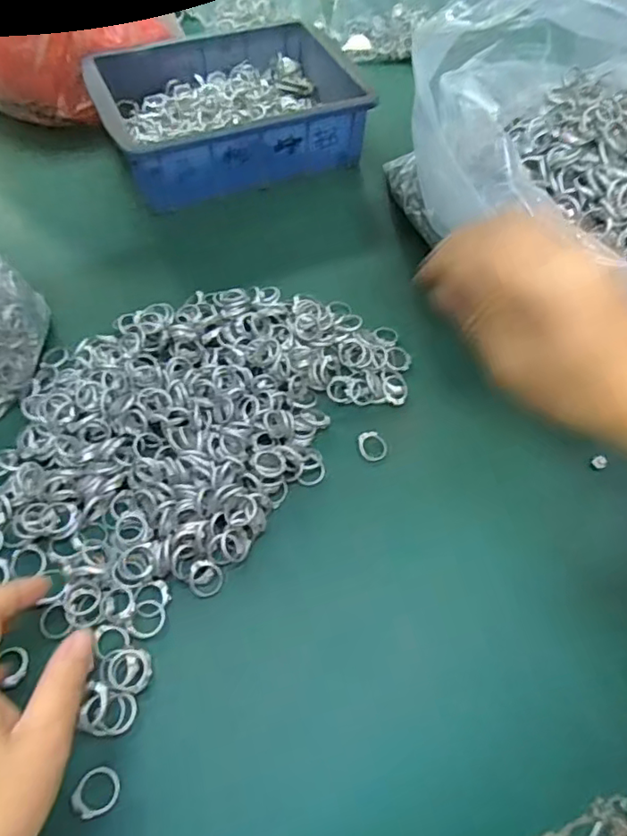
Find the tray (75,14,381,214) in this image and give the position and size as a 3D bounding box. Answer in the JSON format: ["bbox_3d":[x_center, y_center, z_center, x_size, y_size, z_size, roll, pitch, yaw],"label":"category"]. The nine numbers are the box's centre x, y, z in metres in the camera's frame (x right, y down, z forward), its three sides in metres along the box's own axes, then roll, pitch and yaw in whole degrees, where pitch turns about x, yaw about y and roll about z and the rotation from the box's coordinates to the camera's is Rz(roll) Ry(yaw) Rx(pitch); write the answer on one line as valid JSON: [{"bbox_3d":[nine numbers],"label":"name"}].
[{"bbox_3d":[-0.085,-0.309,0.568,0.242,0.059,0.174,-23,60,-16],"label":"tray"}]

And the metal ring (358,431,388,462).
[{"bbox_3d":[0.042,0.020,0.402,0.019,0.004,0.022,-16,58,-12],"label":"metal ring"}]

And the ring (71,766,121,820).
[{"bbox_3d":[-0.108,0.186,0.284,0.022,0.004,0.020,1,61,-3],"label":"ring"}]

